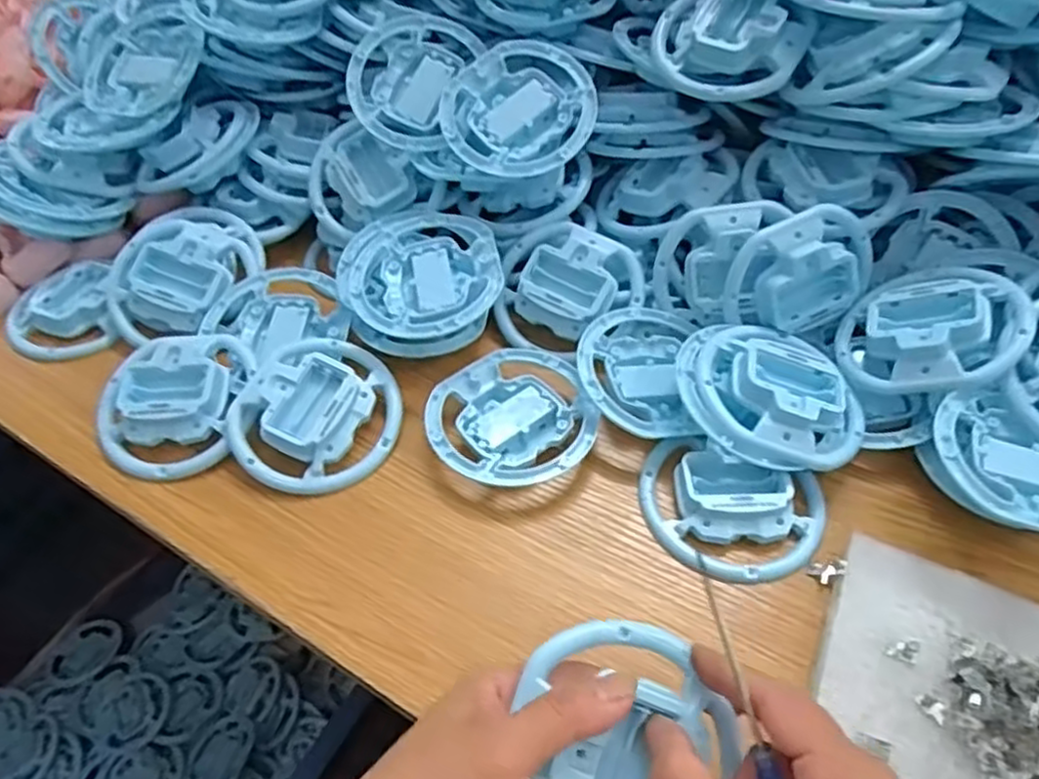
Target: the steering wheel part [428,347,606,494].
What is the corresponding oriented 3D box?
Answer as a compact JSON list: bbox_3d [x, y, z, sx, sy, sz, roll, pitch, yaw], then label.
[{"bbox_3d":[-0.005,0.019,0.445,0.097,0.020,0.101,-16,52,-11],"label":"steering wheel part"}]

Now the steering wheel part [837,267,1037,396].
[{"bbox_3d":[0.247,-0.034,0.428,0.103,0.031,0.083,-15,57,24],"label":"steering wheel part"}]

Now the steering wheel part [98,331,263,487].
[{"bbox_3d":[-0.217,0.010,0.452,0.093,0.040,0.090,-1,51,1],"label":"steering wheel part"}]

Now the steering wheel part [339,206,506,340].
[{"bbox_3d":[-0.067,-0.081,0.489,0.107,0.032,0.120,-8,51,-5],"label":"steering wheel part"}]

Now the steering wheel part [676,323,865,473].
[{"bbox_3d":[0.149,-0.002,0.426,0.101,0.032,0.099,-1,51,1],"label":"steering wheel part"}]

